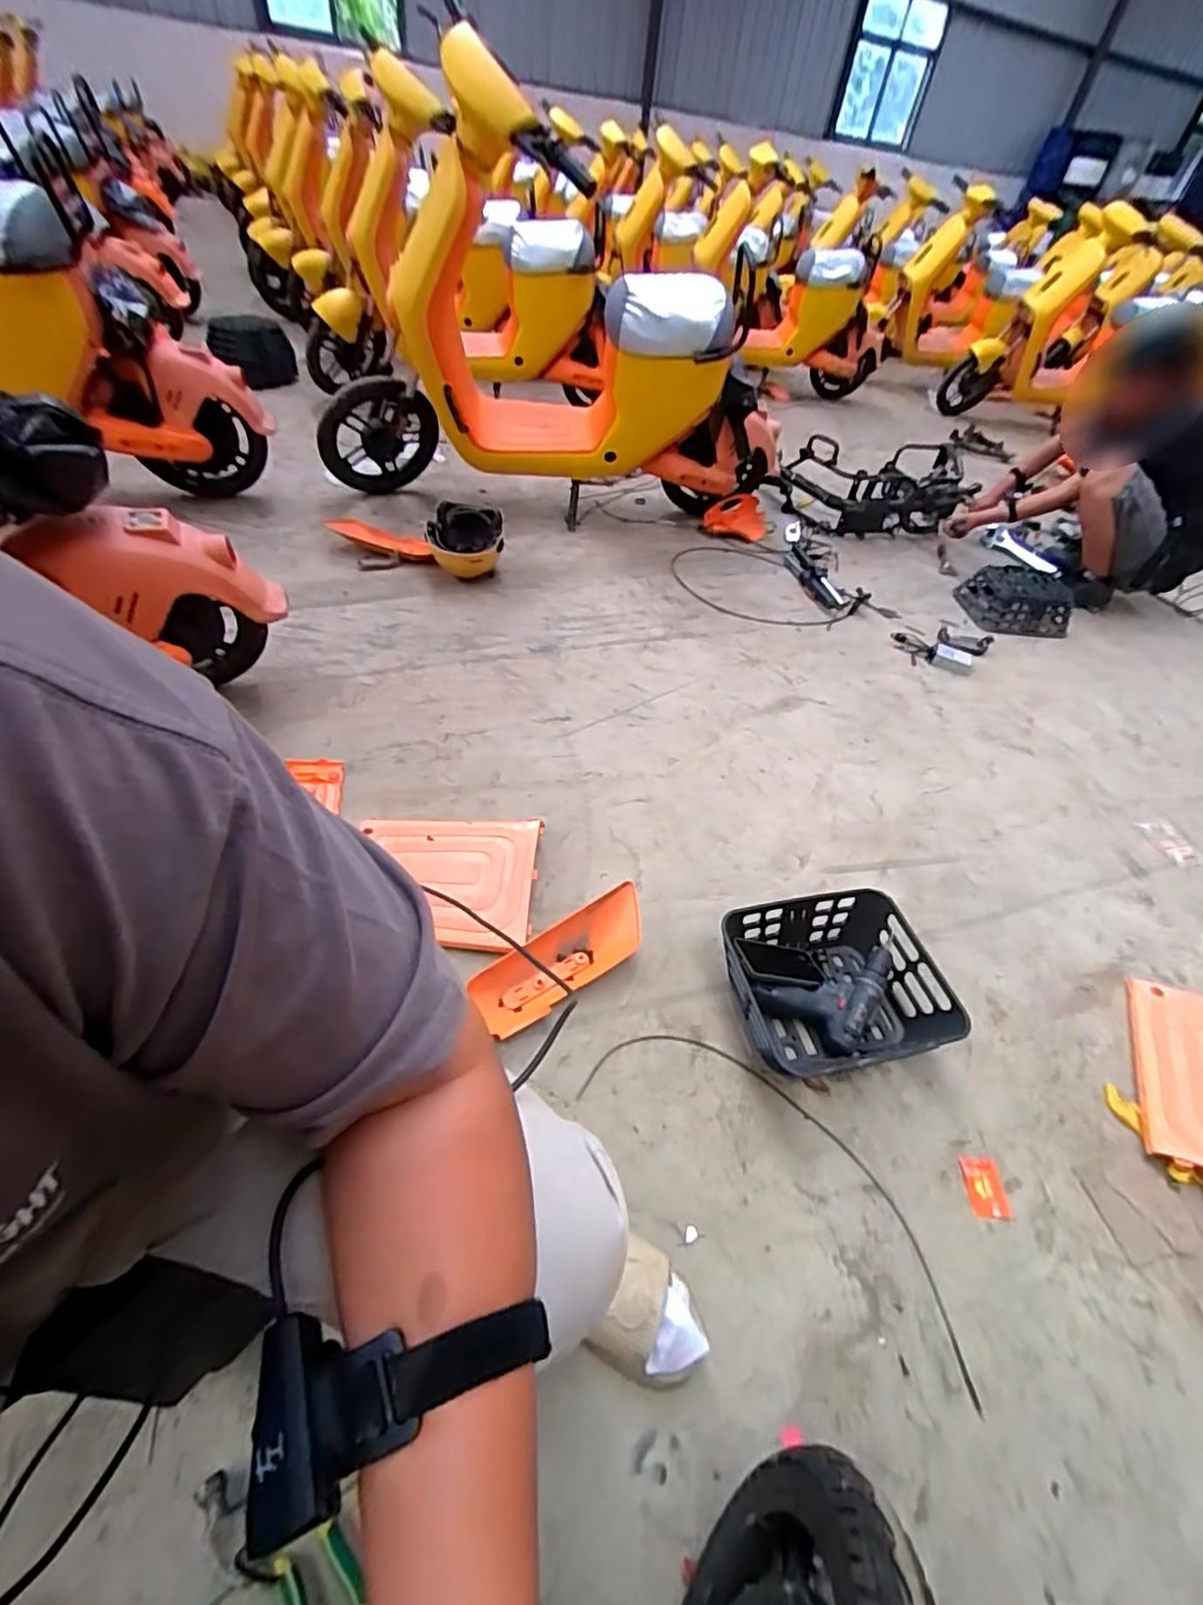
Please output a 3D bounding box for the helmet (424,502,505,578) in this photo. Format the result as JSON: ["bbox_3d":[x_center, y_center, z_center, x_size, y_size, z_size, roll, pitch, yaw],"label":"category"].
[{"bbox_3d":[-0.383,-0.726,1.729,0.207,0.156,0.202,-3,49,-11],"label":"helmet"}]

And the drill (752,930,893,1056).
[{"bbox_3d":[0.380,0.319,0.970,0.266,0.081,0.146,-11,51,-18],"label":"drill"}]

